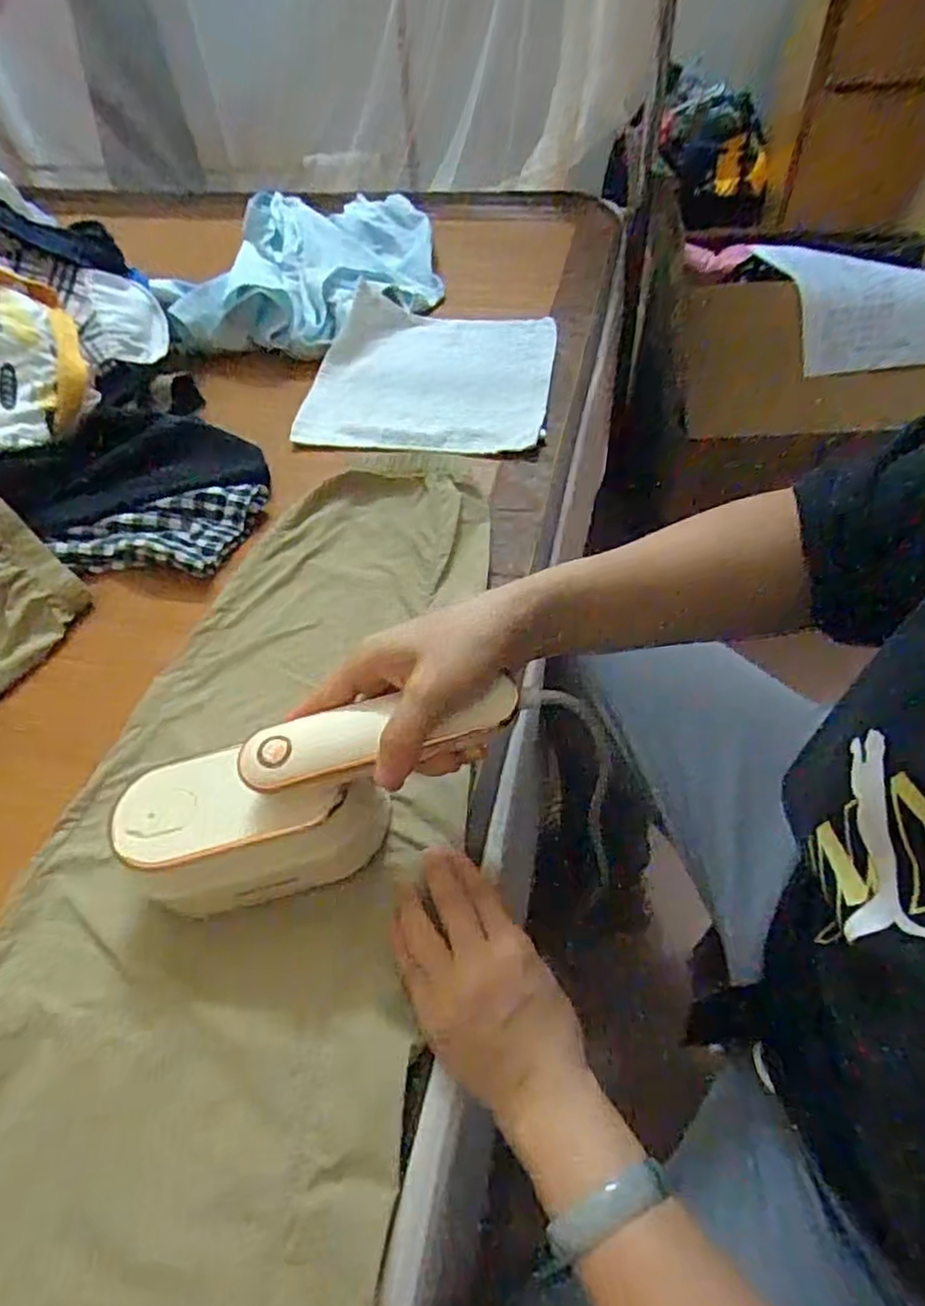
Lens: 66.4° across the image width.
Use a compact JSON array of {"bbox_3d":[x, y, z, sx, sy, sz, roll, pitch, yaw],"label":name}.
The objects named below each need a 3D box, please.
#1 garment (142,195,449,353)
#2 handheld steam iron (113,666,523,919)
[{"bbox_3d":[-0.180,-0.461,0.829,0.294,0.064,0.306,-6,51,0],"label":"garment"},{"bbox_3d":[-0.078,0.076,0.383,0.203,0.110,0.065,-13,53,-11],"label":"handheld steam iron"}]

